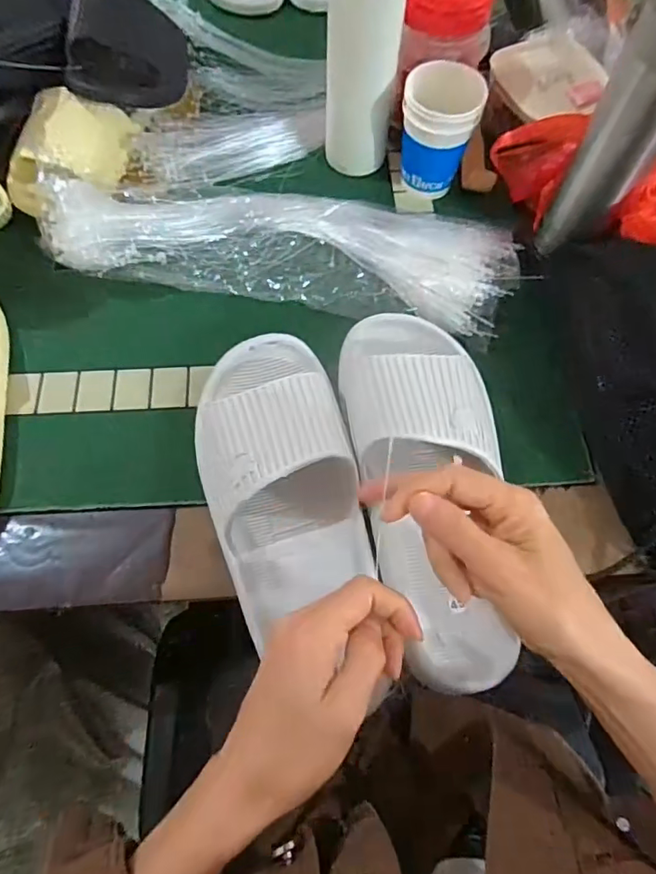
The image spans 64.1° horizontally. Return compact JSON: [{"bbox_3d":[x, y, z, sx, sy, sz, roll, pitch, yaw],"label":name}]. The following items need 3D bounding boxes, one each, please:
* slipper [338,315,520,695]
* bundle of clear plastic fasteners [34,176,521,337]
[{"bbox_3d":[0.077,0.031,0.376,0.108,0.065,0.272,-8,77,-4],"label":"slipper"},{"bbox_3d":[-0.037,-0.178,0.471,0.401,0.058,0.124,8,66,3],"label":"bundle of clear plastic fasteners"}]

